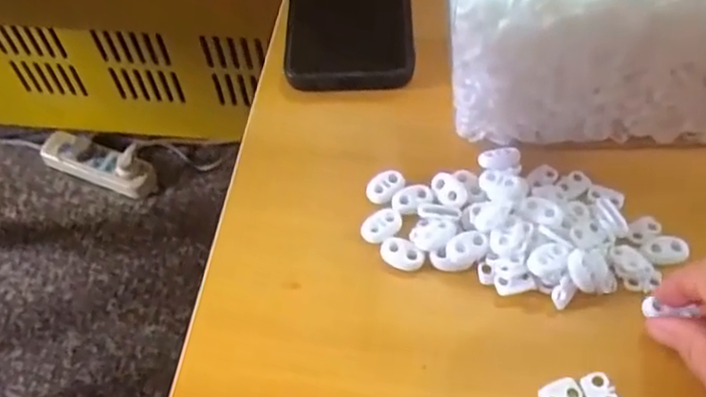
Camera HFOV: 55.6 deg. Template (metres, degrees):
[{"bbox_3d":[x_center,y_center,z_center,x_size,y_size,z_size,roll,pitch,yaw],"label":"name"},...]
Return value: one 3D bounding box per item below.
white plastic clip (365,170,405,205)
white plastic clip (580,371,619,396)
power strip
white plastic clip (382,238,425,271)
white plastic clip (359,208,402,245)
[{"bbox_3d":[0.018,-0.007,0.362,0.022,0.004,0.015,-31,60,-17],"label":"white plastic clip"},{"bbox_3d":[0.110,0.086,0.298,0.014,0.004,0.019,-8,56,-4],"label":"white plastic clip"},{"bbox_3d":[-0.403,-0.055,1.057,0.195,0.050,0.055,20,59,11],"label":"power strip"},{"bbox_3d":[0.025,0.028,0.340,0.022,0.004,0.014,28,61,19],"label":"white plastic clip"},{"bbox_3d":[0.015,0.013,0.349,0.022,0.004,0.017,-39,63,-21],"label":"white plastic clip"}]

